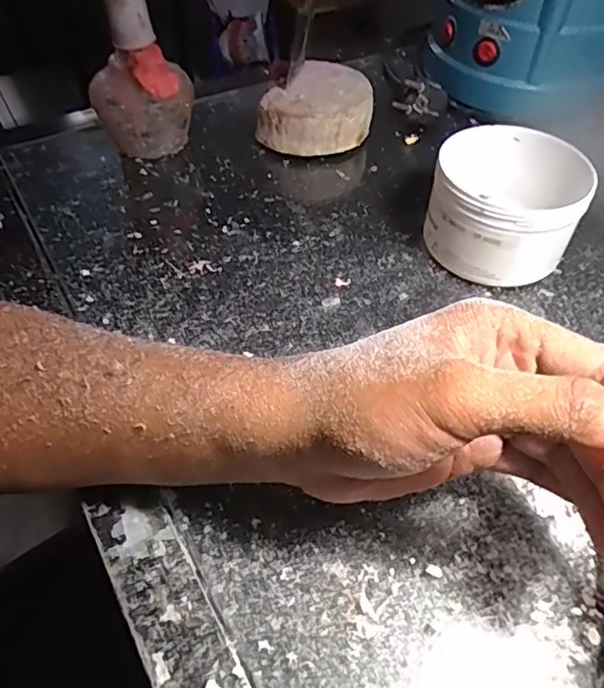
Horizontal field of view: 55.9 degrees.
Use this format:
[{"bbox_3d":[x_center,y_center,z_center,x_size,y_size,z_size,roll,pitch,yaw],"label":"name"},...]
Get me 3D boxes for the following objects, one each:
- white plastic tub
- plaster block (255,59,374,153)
[{"bbox_3d":[0.131,-0.087,0.365,0.098,0.063,0.107,1,50,-1],"label":"white plastic tub"},{"bbox_3d":[0.015,-0.186,0.456,0.077,0.043,0.091,30,55,22],"label":"plaster block"}]

